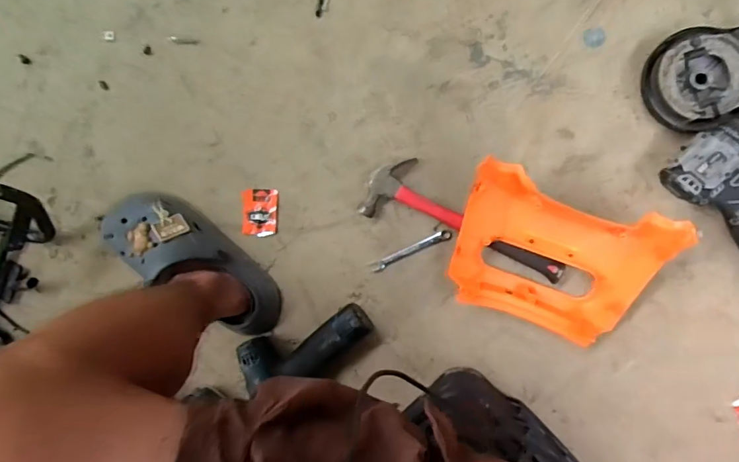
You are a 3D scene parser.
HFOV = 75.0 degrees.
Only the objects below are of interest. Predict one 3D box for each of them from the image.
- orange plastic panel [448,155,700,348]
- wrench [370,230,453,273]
[{"bbox_3d":[0.227,0.032,0.593,0.244,0.041,0.184,18,112,3],"label":"orange plastic panel"},{"bbox_3d":[0.056,0.027,0.660,0.118,0.008,0.015,-25,86,7],"label":"wrench"}]

